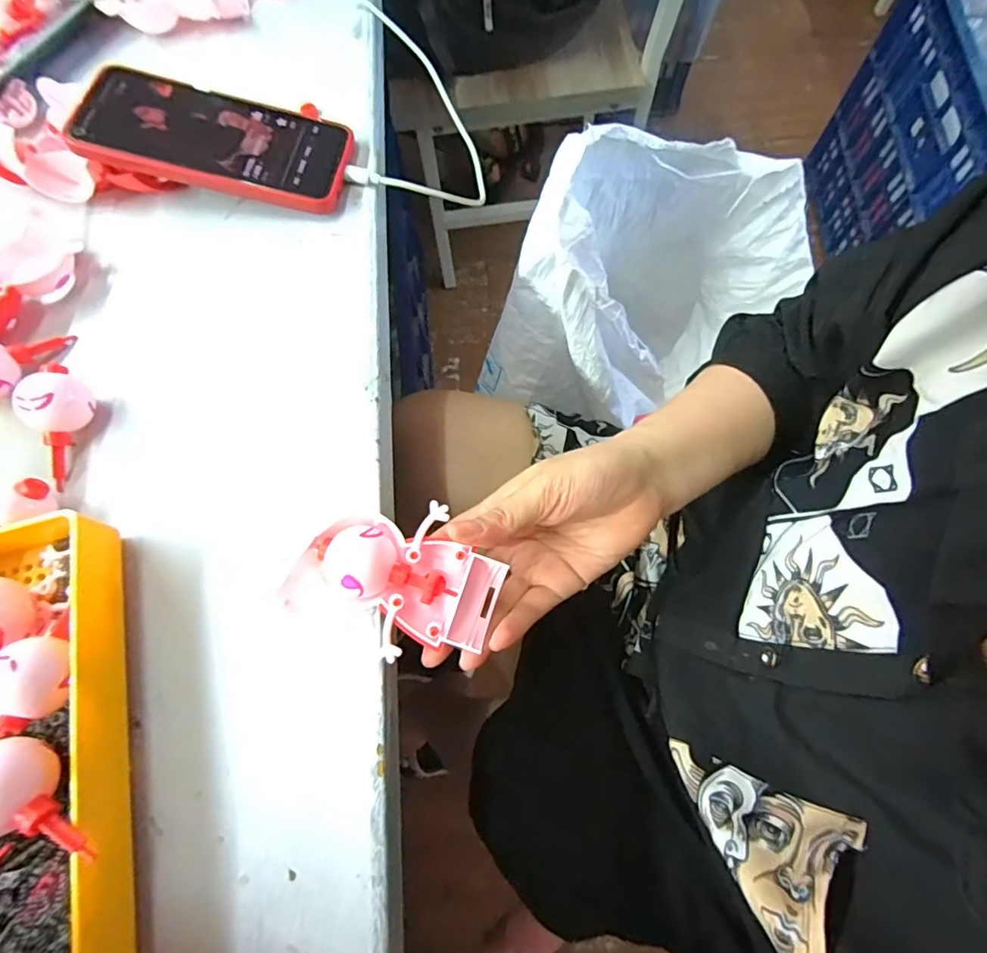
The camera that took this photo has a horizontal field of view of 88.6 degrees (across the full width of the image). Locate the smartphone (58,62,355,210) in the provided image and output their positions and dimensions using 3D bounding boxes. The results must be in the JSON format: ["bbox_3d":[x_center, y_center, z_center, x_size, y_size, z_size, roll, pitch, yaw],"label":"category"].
[{"bbox_3d":[-0.182,-0.224,0.333,0.165,0.014,0.080,12,72,-7],"label":"smartphone"}]

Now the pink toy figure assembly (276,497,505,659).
[{"bbox_3d":[-0.046,0.049,0.252,0.095,0.035,0.068,19,74,8],"label":"pink toy figure assembly"}]

